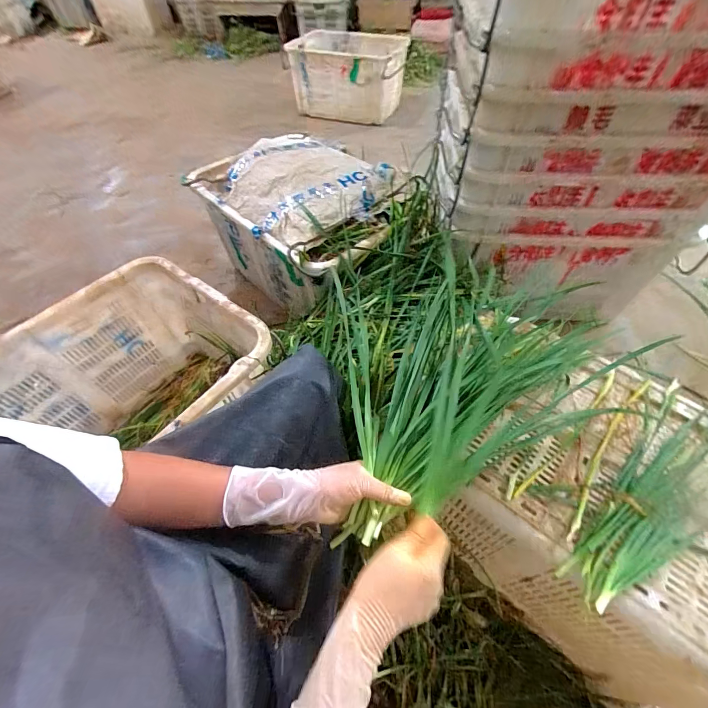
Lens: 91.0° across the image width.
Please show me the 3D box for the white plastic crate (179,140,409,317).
[{"bbox_3d":[-0.150,-0.402,1.107,0.598,0.343,0.425,38,63,25],"label":"white plastic crate"}]

